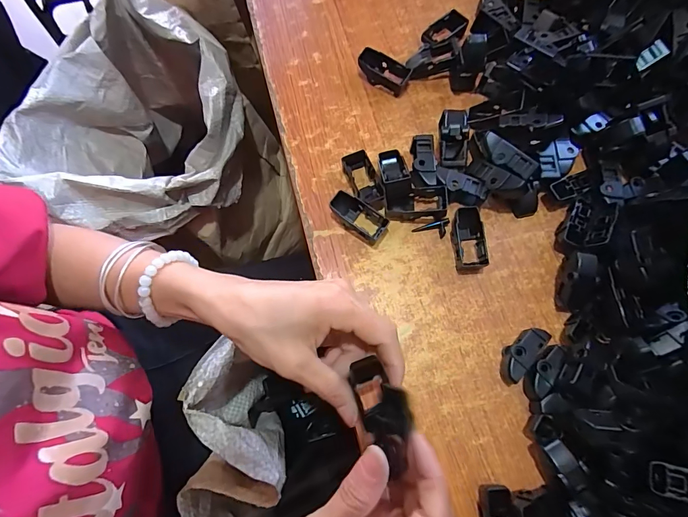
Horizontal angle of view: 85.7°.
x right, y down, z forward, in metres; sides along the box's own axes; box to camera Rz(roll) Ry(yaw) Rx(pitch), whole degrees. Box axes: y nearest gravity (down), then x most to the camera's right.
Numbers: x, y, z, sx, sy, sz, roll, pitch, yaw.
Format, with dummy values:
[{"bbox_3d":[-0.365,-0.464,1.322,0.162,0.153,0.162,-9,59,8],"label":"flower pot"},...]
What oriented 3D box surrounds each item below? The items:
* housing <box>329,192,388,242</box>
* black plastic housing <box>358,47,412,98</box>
[{"bbox_3d":[0.013,-0.036,0.315,0.049,0.019,0.022,37,79,11],"label":"housing"},{"bbox_3d":[0.038,-0.179,0.353,0.046,0.022,0.025,33,78,10],"label":"black plastic housing"}]

